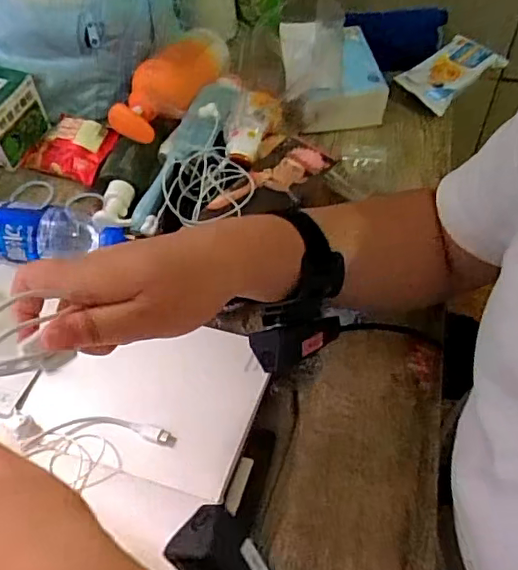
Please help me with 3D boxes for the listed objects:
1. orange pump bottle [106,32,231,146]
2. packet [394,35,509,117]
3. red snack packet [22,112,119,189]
[{"bbox_3d":[-0.094,-0.241,0.649,0.061,0.046,0.198,20,56,17],"label":"orange pump bottle"},{"bbox_3d":[0.241,-0.267,0.703,0.133,0.021,0.071,-36,59,-22],"label":"packet"},{"bbox_3d":[-0.215,-0.157,0.636,0.108,0.018,0.076,23,86,20],"label":"red snack packet"}]

